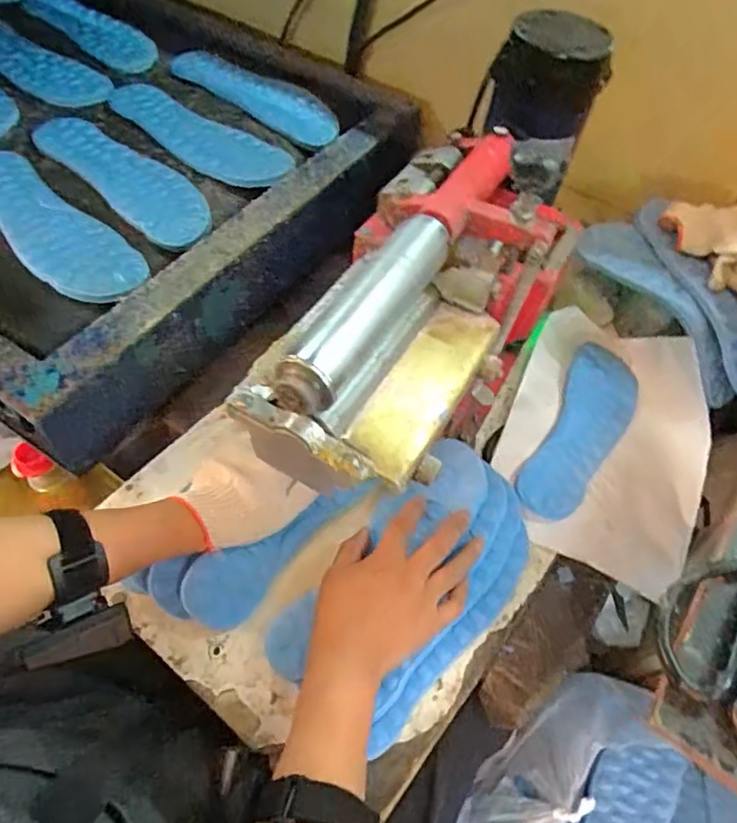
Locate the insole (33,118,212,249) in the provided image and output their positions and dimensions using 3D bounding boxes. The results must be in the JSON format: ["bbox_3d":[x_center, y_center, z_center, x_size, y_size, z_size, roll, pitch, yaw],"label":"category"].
[{"bbox_3d":[-0.261,-0.256,0.627,0.253,0.018,0.081,37,61,19],"label":"insole"}]

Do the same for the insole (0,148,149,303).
[{"bbox_3d":[-0.316,-0.184,0.575,0.250,0.019,0.082,40,62,20],"label":"insole"}]

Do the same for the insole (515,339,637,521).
[{"bbox_3d":[0.224,0.017,0.606,0.076,0.009,0.229,33,59,5],"label":"insole"}]

